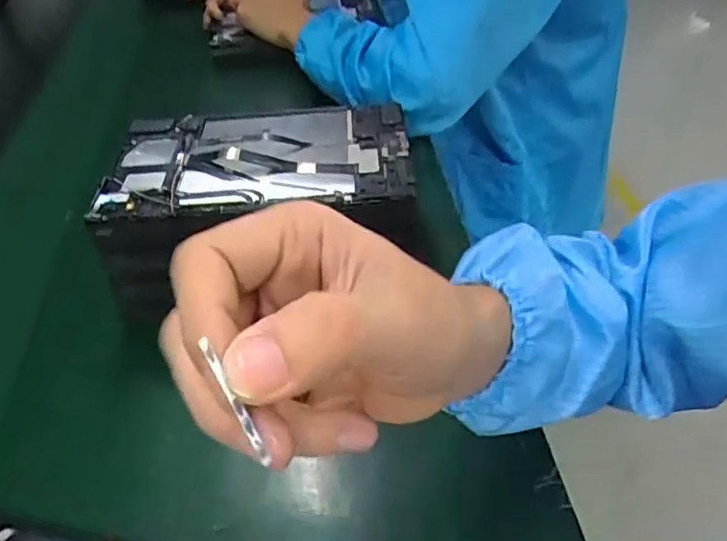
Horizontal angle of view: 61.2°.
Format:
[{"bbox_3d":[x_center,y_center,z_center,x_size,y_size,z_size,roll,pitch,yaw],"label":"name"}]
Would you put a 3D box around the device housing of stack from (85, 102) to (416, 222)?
[{"bbox_3d":[-0.085,-0.094,0.502,0.239,0.024,0.153,-5,43,2],"label":"device housing of stack"}]

